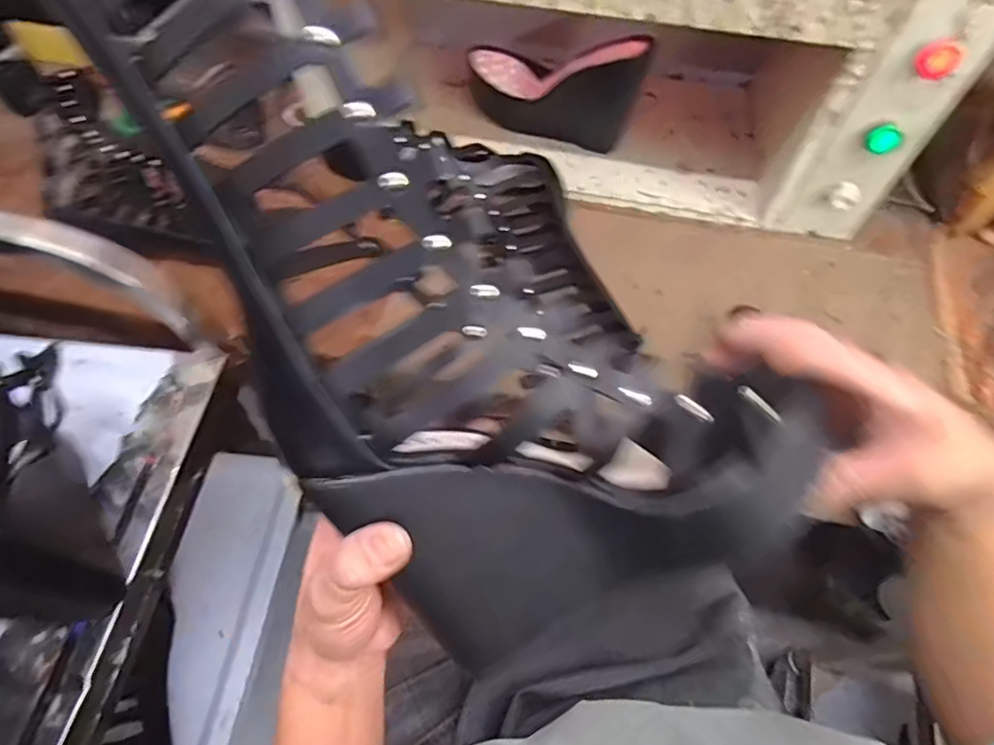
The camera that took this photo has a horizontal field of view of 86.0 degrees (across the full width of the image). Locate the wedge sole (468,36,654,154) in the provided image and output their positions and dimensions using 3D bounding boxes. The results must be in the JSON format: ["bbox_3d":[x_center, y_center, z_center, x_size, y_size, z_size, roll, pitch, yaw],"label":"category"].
[{"bbox_3d":[0.078,-0.370,0.710,0.256,0.123,0.072,21,60,31],"label":"wedge sole"}]

